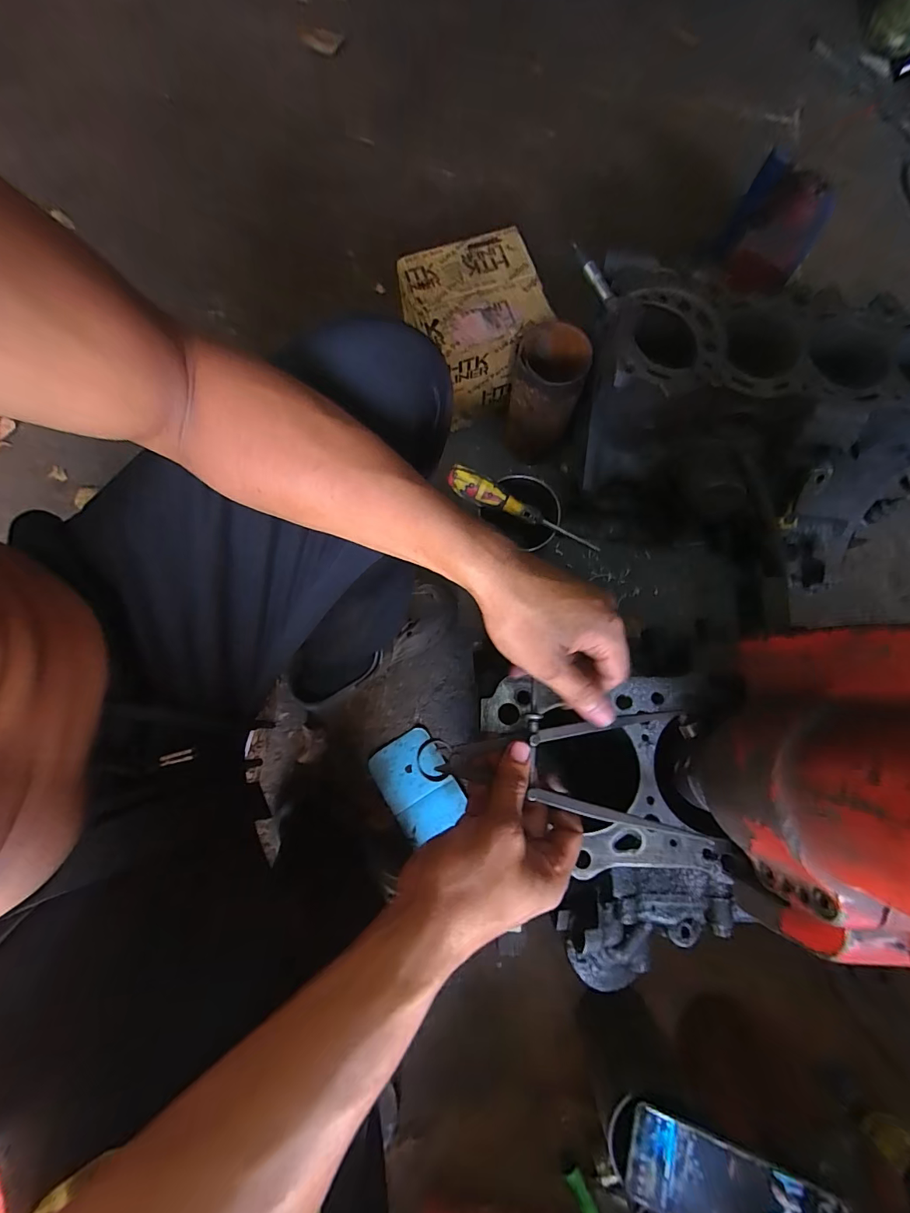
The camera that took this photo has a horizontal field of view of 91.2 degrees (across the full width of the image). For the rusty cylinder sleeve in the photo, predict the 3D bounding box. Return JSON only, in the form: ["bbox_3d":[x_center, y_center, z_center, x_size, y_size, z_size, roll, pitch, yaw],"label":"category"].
[{"bbox_3d":[0.130,-0.309,0.656,0.097,0.155,0.106,10,78,3],"label":"rusty cylinder sleeve"}]

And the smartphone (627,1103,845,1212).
[{"bbox_3d":[0.237,0.510,0.383,0.160,0.011,0.078,9,77,18],"label":"smartphone"}]

